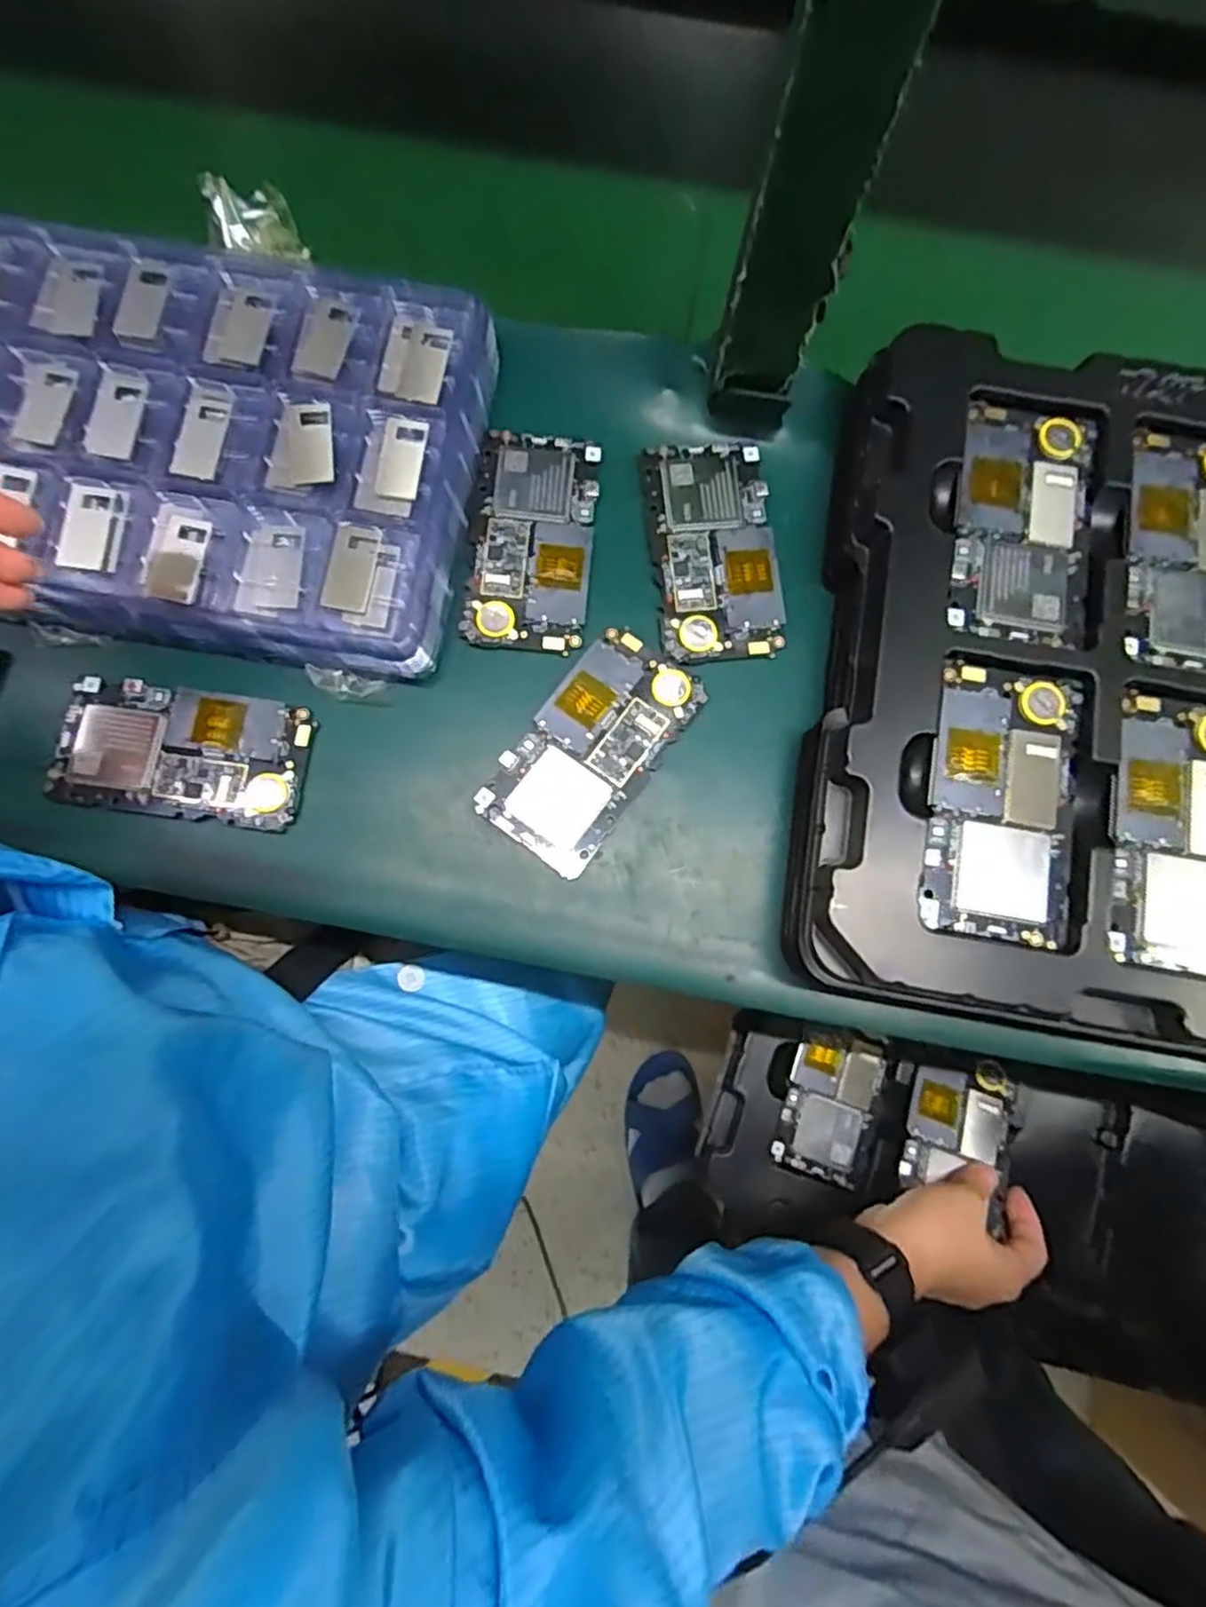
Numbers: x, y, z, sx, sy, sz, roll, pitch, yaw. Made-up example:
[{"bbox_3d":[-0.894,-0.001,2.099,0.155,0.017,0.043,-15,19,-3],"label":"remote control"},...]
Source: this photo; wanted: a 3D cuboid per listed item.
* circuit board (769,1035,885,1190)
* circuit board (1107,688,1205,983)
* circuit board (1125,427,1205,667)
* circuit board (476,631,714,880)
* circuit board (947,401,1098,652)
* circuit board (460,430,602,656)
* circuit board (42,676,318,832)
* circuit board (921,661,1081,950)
[{"bbox_3d":[0.162,0.218,0.507,0.063,0.005,0.093,18,77,3],"label":"circuit board"},{"bbox_3d":[0.263,0.014,0.320,0.064,0.009,0.125,8,77,1],"label":"circuit board"},{"bbox_3d":[0.286,-0.126,0.344,0.059,0.008,0.121,8,77,1],"label":"circuit board"},{"bbox_3d":[-0.005,-0.029,0.366,0.066,0.007,0.122,35,79,7],"label":"circuit board"},{"bbox_3d":[0.206,-0.138,0.346,0.065,0.010,0.124,9,77,1],"label":"circuit board"},{"bbox_3d":[-0.039,-0.144,0.389,0.064,0.014,0.123,6,77,0],"label":"circuit board"},{"bbox_3d":[-0.216,-0.025,0.365,0.126,0.010,0.066,8,77,1],"label":"circuit board"},{"bbox_3d":[0.181,-0.002,0.324,0.063,0.010,0.124,10,77,1],"label":"circuit board"}]

